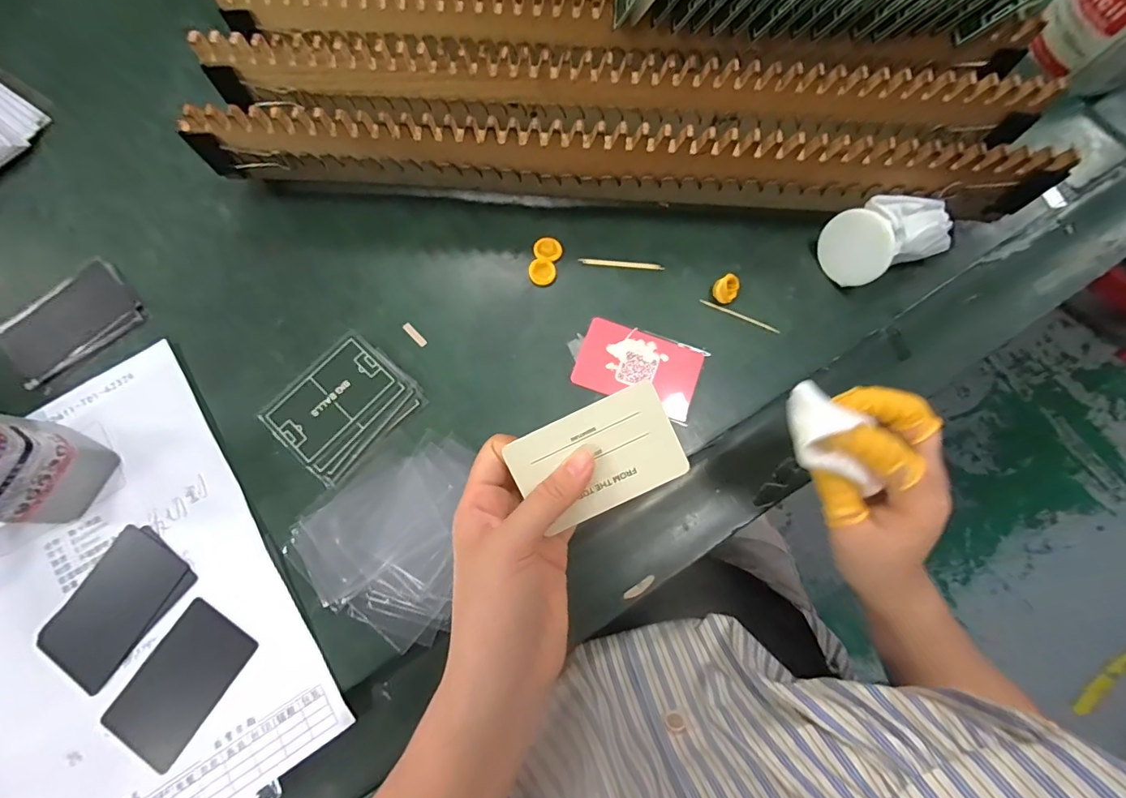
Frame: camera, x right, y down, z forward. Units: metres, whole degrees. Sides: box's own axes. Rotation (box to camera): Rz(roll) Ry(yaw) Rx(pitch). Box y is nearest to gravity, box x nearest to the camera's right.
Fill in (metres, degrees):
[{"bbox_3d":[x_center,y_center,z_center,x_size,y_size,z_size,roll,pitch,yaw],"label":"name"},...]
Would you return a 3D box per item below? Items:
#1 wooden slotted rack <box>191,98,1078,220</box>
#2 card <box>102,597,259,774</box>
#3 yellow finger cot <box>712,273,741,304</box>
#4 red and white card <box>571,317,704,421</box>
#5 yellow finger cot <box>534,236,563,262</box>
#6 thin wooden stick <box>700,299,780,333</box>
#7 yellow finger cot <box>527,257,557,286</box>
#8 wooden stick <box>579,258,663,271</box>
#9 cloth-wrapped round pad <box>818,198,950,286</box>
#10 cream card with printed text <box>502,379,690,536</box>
[{"bbox_3d":[0.036,-0.180,0.345,0.559,0.078,0.063,4,76,0],"label":"wooden slotted rack"},{"bbox_3d":[-0.235,0.174,0.293,0.053,0.004,0.083,32,78,7],"label":"card"},{"bbox_3d":[0.122,-0.082,0.356,0.018,0.012,0.023,36,78,8],"label":"yellow finger cot"},{"bbox_3d":[0.055,-0.023,0.348,0.086,0.006,0.053,19,80,3],"label":"red and white card"},{"bbox_3d":[-0.011,-0.116,0.366,0.021,0.004,0.019,11,76,2],"label":"yellow finger cot"},{"bbox_3d":[0.132,-0.063,0.356,0.061,0.004,0.005,24,77,5],"label":"thin wooden stick"},{"bbox_3d":[-0.016,-0.097,0.362,0.021,0.004,0.022,0,76,-1],"label":"yellow finger cot"},{"bbox_3d":[0.045,-0.104,0.366,0.064,0.004,0.005,7,76,1],"label":"wooden stick"},{"bbox_3d":[0.235,-0.119,0.349,0.072,0.047,0.052,-24,77,-6],"label":"cloth-wrapped round pad"},{"bbox_3d":[0.019,0.031,0.246,0.082,0.006,0.054,-26,96,1],"label":"cream card with printed text"}]

